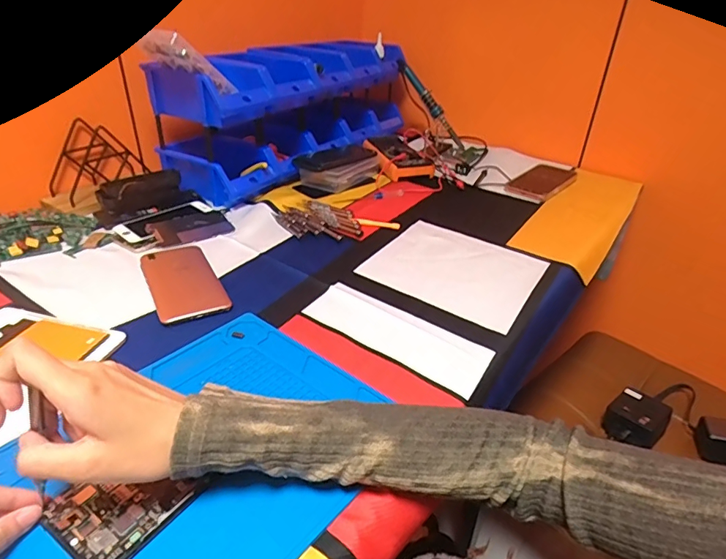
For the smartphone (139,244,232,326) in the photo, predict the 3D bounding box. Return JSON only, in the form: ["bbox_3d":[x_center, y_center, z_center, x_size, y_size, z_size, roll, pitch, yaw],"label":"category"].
[{"bbox_3d":[-0.213,0.000,0.559,0.076,0.006,0.158,-17,38,-25],"label":"smartphone"}]

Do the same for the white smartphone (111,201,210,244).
[{"bbox_3d":[-0.287,-0.088,0.690,0.063,0.011,0.133,23,39,29],"label":"white smartphone"}]

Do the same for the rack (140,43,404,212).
[{"bbox_3d":[-0.116,-0.339,0.924,0.175,0.193,0.579,21,38,26],"label":"rack"}]

